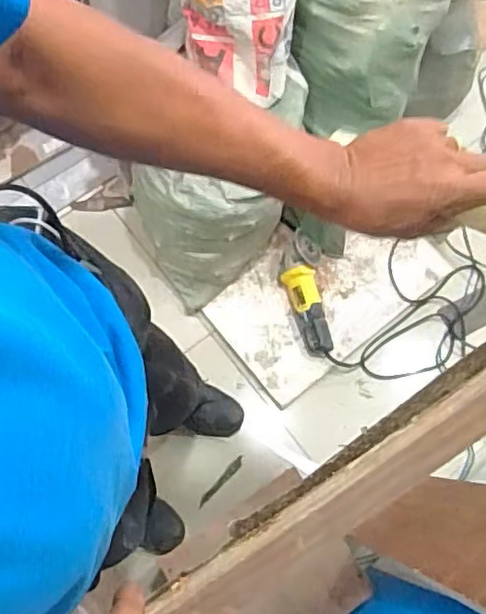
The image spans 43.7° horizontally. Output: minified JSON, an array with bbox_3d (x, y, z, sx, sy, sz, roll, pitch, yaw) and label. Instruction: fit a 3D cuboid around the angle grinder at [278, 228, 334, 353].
[{"bbox_3d":[0.144,-0.037,1.445,0.095,0.089,0.297,-6,72,-4],"label":"angle grinder"}]

